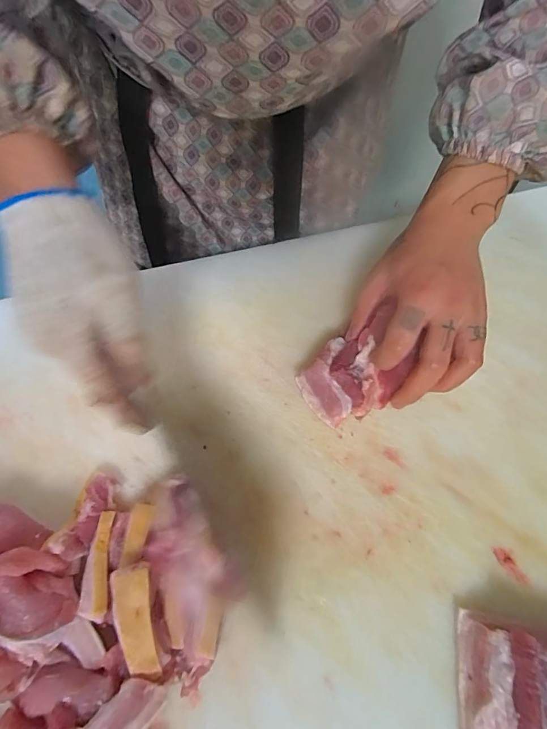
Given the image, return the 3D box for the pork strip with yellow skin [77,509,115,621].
[{"bbox_3d":[-0.125,0.141,0.275,0.017,0.007,0.069,-5,60,-6],"label":"pork strip with yellow skin"}]

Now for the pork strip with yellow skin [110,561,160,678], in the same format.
[{"bbox_3d":[-0.088,0.165,0.248,0.023,0.011,0.066,-13,75,-10],"label":"pork strip with yellow skin"}]

